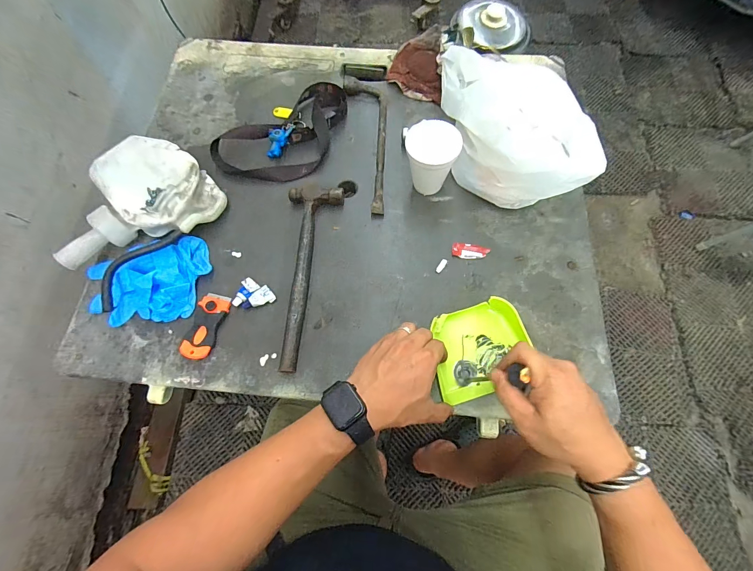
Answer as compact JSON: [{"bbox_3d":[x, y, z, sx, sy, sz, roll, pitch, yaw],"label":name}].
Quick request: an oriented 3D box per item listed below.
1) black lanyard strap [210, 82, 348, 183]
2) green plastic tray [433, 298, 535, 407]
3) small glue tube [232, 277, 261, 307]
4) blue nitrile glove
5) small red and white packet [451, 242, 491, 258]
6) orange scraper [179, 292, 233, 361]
[{"bbox_3d":[-0.146,-0.262,0.576,0.259,0.034,0.143,-38,74,-12],"label":"black lanyard strap"},{"bbox_3d":[0.135,0.084,0.439,0.125,0.030,0.111,-17,71,-5],"label":"green plastic tray"},{"bbox_3d":[-0.196,0.011,0.488,0.024,0.011,0.044,34,74,11],"label":"small glue tube"},{"bbox_3d":[-0.343,-0.005,0.486,0.177,0.036,0.123,-12,71,-4],"label":"blue nitrile glove"},{"bbox_3d":[0.142,-0.053,0.499,0.054,0.008,0.025,8,71,4],"label":"small red and white packet"},{"bbox_3d":[-0.245,0.057,0.474,0.043,0.014,0.094,16,72,6],"label":"orange scraper"}]

